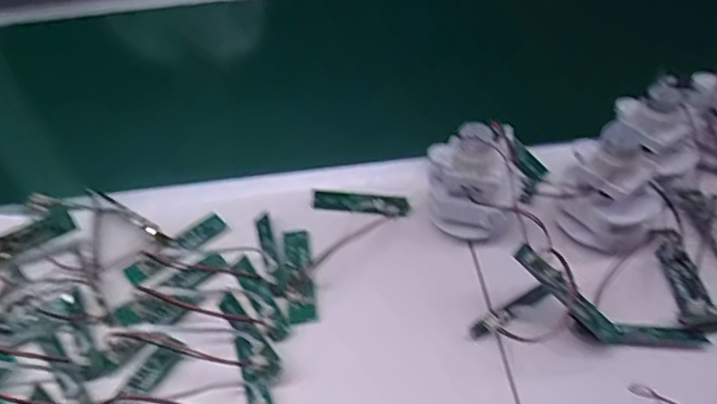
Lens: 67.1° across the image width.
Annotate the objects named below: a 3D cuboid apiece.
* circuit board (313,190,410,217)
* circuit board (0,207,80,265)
[{"bbox_3d":[0.001,0.001,0.458,0.081,0.005,0.016,6,85,10],"label":"circuit board"},{"bbox_3d":[-0.270,0.031,0.434,0.084,0.009,0.022,-28,88,-12],"label":"circuit board"}]

